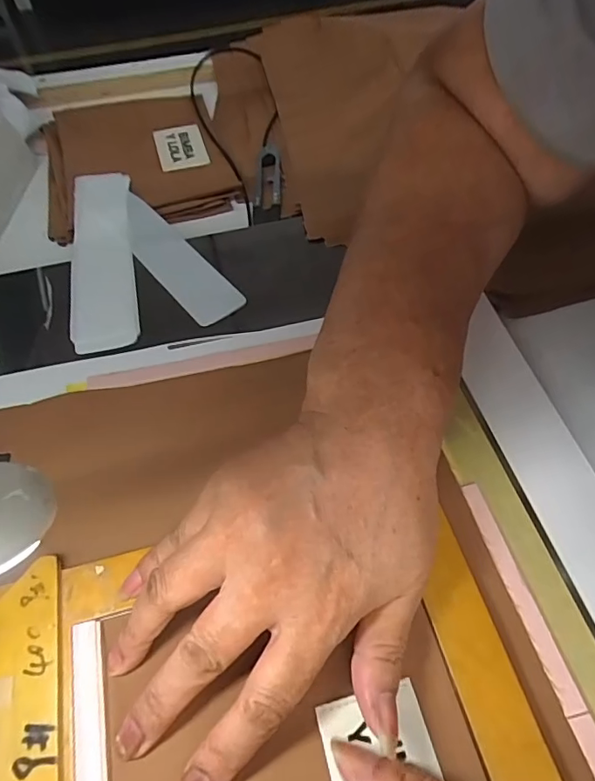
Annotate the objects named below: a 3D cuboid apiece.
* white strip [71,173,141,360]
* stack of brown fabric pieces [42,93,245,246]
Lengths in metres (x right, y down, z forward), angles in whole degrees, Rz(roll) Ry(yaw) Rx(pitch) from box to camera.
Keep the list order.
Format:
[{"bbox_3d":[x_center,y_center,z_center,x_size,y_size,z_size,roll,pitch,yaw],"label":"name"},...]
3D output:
[{"bbox_3d":[-0.141,-0.102,0.359,0.044,0.008,0.191,-13,57,-4],"label":"white strip"},{"bbox_3d":[-0.141,-0.208,0.429,0.147,0.014,0.181,-16,58,-8],"label":"stack of brown fabric pieces"}]

